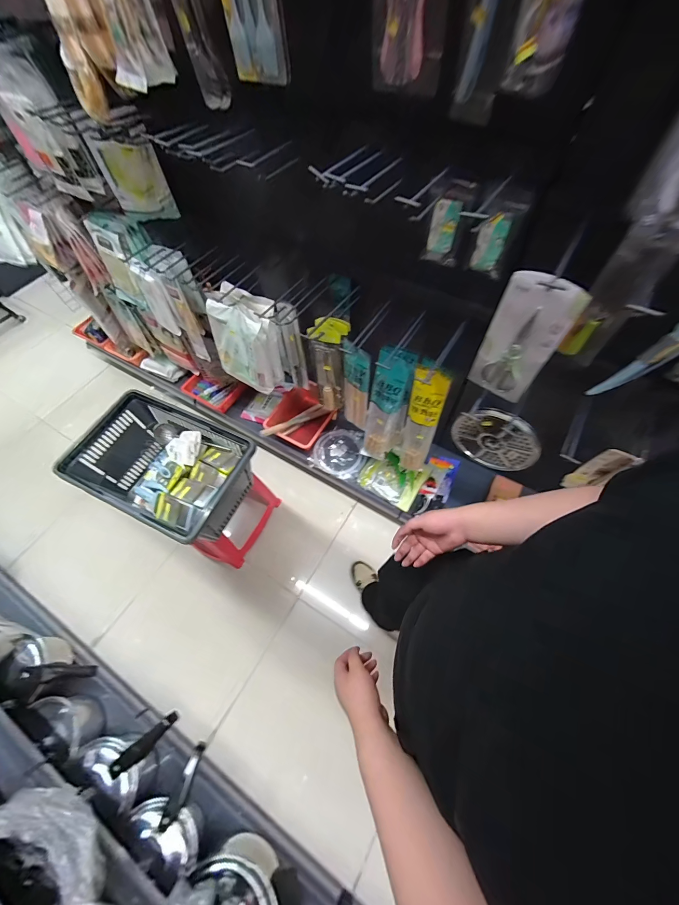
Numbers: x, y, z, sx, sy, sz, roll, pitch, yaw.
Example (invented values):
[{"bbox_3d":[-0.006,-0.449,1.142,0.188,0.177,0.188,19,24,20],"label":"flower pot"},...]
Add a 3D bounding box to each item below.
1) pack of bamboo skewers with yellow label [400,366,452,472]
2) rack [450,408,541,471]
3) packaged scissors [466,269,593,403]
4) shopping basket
[{"bbox_3d":[0.252,-0.082,1.019,0.107,0.451,0.051,21,64,13],"label":"pack of bamboo skewers with yellow label"},{"bbox_3d":[0.420,-0.033,0.885,0.217,0.211,0.027,27,65,16],"label":"rack"},{"bbox_3d":[0.342,-0.210,0.627,0.126,0.291,0.027,35,68,19],"label":"packaged scissors"},{"bbox_3d":[-0.547,0.042,1.005,0.510,0.238,0.321,22,64,13],"label":"shopping basket"}]

